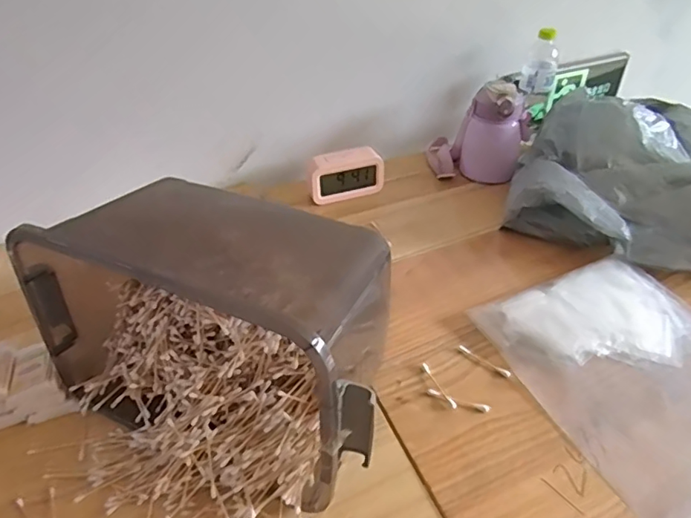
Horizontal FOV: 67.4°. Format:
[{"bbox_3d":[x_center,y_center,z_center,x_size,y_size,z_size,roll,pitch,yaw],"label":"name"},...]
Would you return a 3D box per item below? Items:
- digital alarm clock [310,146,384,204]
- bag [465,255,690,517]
[{"bbox_3d":[-0.002,-0.153,0.956,0.138,0.081,0.063,-17,42,-16],"label":"digital alarm clock"},{"bbox_3d":[0.380,0.157,0.645,0.301,0.080,0.351,-18,42,-17],"label":"bag"}]

